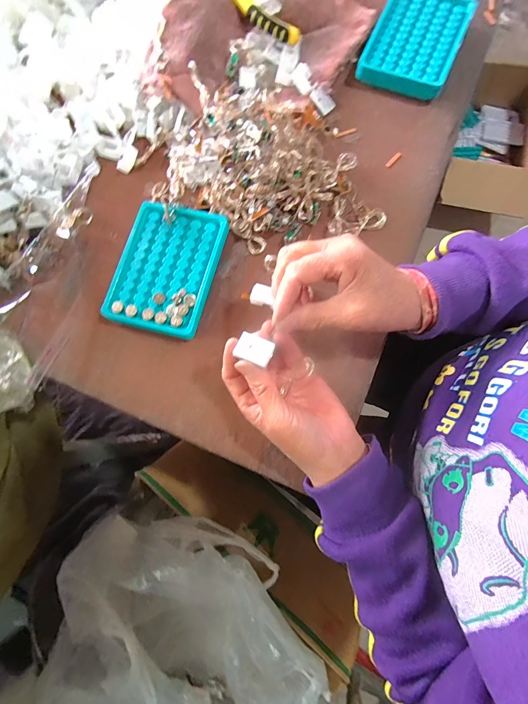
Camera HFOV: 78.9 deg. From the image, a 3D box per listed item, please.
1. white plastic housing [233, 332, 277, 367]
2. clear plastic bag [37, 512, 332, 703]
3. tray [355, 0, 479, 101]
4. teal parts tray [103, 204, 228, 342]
[{"bbox_3d":[-0.007,-0.003,0.239,0.026,0.004,0.019,24,79,6],"label":"white plastic housing"},{"bbox_3d":[-0.108,0.403,0.447,0.361,0.174,0.301,16,79,6],"label":"clear plastic bag"},{"bbox_3d":[0.178,-0.363,0.375,0.096,0.028,0.127,24,80,8],"label":"tray"},{"bbox_3d":[-0.100,-0.086,0.333,0.100,0.023,0.134,14,79,6],"label":"teal parts tray"}]

